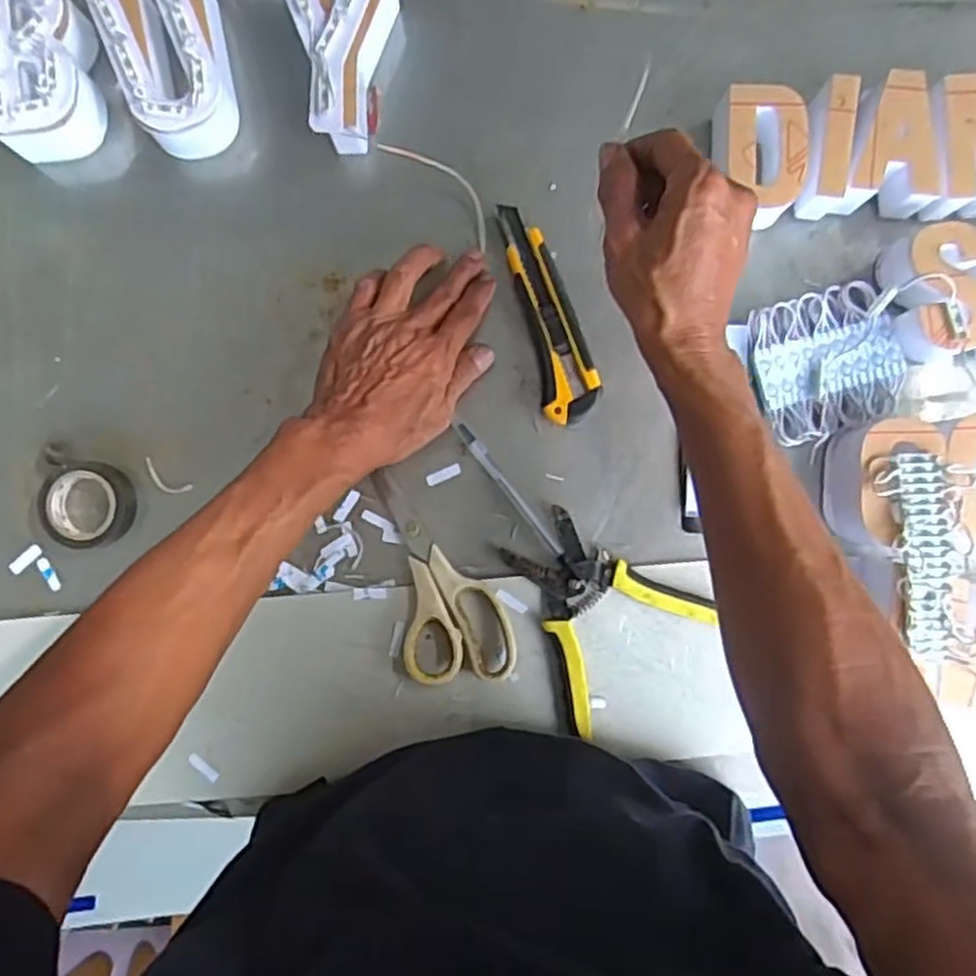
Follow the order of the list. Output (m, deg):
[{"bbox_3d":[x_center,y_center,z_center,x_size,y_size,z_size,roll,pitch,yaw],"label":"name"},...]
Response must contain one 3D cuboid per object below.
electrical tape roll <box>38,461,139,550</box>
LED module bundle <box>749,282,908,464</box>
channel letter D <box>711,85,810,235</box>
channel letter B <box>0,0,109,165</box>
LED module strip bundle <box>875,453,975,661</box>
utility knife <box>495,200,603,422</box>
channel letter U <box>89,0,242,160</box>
[{"bbox_3d":[-0.282,0.011,0.544,0.061,0.025,0.058,0,89,1],"label":"electrical tape roll"},{"bbox_3d":[0.238,-0.088,0.539,0.099,0.026,0.099,-18,89,0],"label":"LED module bundle"},{"bbox_3d":[0.185,-0.227,0.530,0.055,0.047,0.088,-1,89,1],"label":"channel letter D"},{"bbox_3d":[-0.308,-0.291,0.536,0.064,0.054,0.120,-3,89,1],"label":"channel letter B"},{"bbox_3d":[0.289,0.044,0.501,0.054,0.017,0.131,-5,88,-1],"label":"LED module strip bundle"},{"bbox_3d":[0.043,-0.124,0.547,0.039,0.020,0.154,-16,89,0],"label":"utility knife"},{"bbox_3d":[-0.217,-0.294,0.535,0.076,0.052,0.116,-17,89,0],"label":"channel letter U"}]

